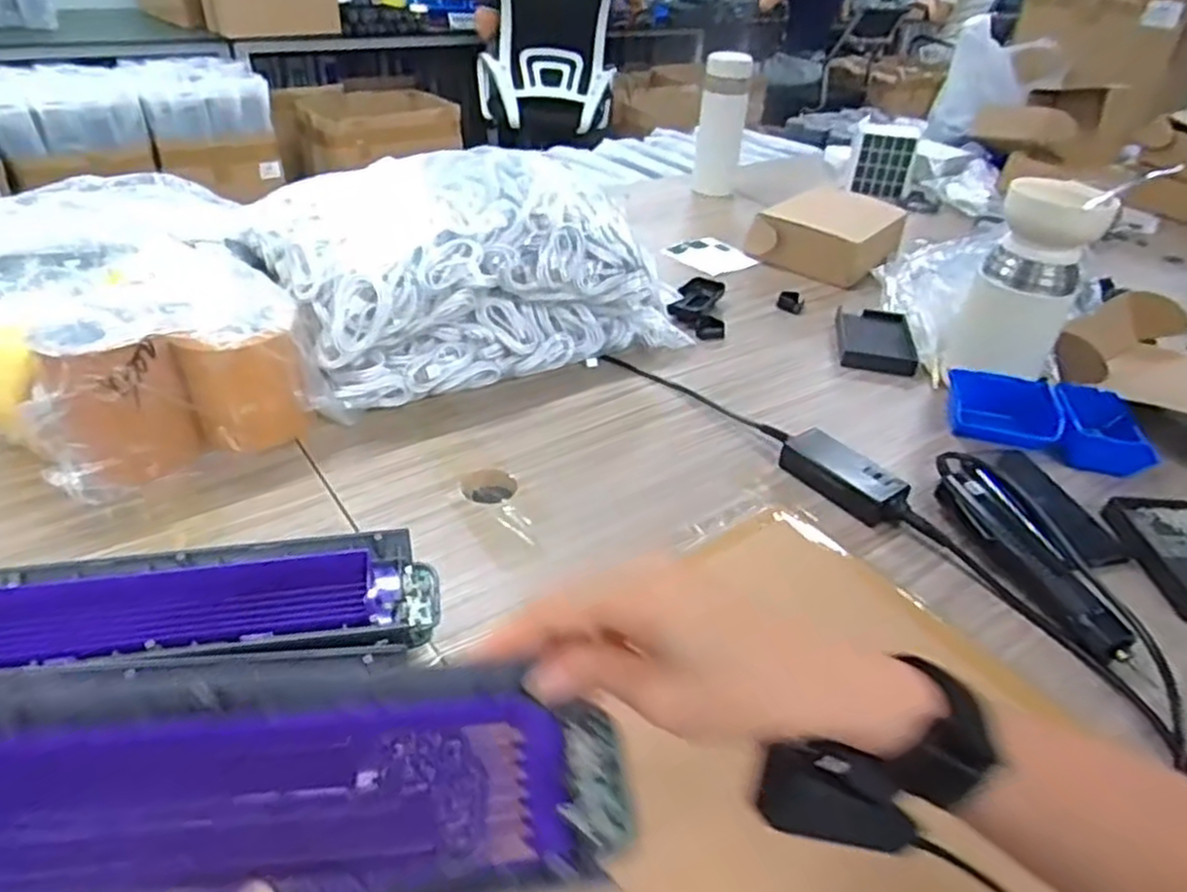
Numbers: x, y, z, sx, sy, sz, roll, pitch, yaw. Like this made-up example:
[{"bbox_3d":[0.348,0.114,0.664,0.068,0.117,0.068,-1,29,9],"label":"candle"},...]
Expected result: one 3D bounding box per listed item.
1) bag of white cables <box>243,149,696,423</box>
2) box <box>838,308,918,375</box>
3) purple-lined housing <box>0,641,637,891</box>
[{"bbox_3d":[-0.143,-0.218,0.890,0.446,0.168,0.287,-19,42,-29],"label":"bag of white cables"},{"bbox_3d":[0.377,-0.145,0.998,0.097,0.024,0.170,10,36,8],"label":"box"},{"bbox_3d":[-0.123,0.117,0.248,0.281,0.035,0.080,0,35,-17],"label":"purple-lined housing"}]

